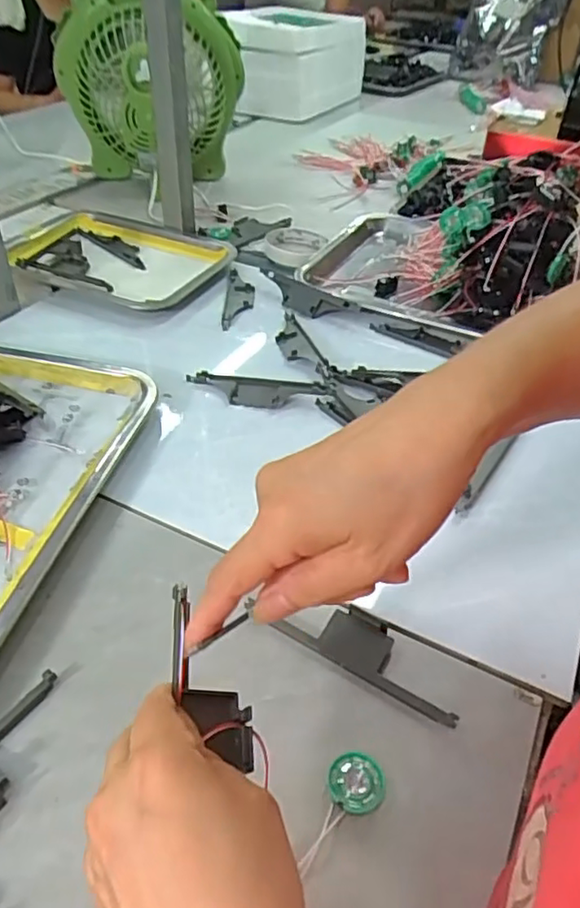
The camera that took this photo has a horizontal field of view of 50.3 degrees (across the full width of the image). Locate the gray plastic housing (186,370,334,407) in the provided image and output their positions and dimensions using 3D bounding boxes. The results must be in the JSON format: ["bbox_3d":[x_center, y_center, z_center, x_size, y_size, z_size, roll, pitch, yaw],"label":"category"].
[{"bbox_3d":[-0.030,-0.060,0.561,0.133,0.017,0.032,8,42,6],"label":"gray plastic housing"}]

